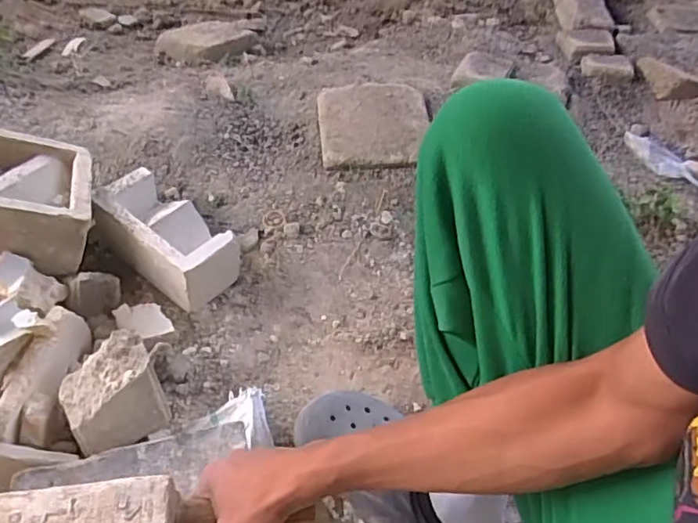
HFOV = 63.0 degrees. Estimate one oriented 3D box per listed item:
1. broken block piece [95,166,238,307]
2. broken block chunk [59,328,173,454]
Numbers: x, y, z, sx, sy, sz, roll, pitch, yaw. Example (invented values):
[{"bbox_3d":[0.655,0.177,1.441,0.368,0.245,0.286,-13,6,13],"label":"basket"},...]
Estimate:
[{"bbox_3d":[-0.274,-0.031,0.856,0.202,0.115,0.110,37,57,19],"label":"broken block piece"},{"bbox_3d":[-0.282,0.158,0.692,0.116,0.075,0.111,-21,59,-22],"label":"broken block chunk"}]

